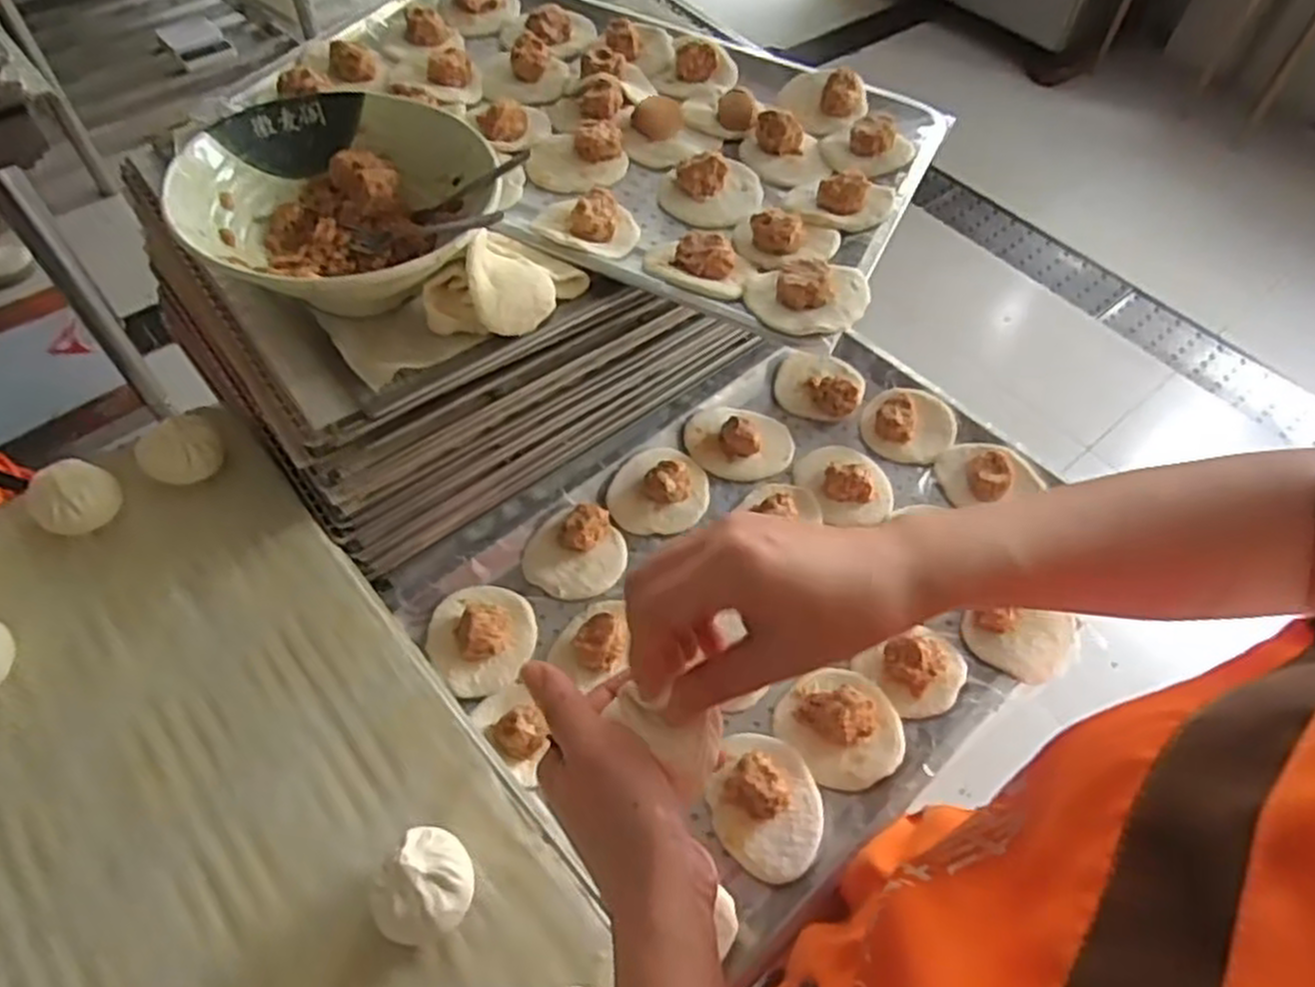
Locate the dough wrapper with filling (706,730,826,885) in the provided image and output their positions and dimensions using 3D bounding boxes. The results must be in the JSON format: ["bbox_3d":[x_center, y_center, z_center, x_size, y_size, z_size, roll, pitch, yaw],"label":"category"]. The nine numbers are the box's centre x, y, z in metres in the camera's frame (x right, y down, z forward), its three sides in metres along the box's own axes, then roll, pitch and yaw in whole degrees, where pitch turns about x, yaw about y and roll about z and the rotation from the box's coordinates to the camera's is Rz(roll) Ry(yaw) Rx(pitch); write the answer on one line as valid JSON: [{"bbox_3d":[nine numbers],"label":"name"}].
[{"bbox_3d":[0.082,0.226,0.585,0.082,0.031,0.097,-28,61,-22],"label":"dough wrapper with filling"}]

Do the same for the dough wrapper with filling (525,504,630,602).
[{"bbox_3d":[-0.072,0.049,0.707,0.084,0.031,0.082,2,54,-2],"label":"dough wrapper with filling"}]

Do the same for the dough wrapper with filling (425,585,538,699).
[{"bbox_3d":[-0.146,0.114,0.654,0.084,0.026,0.095,5,54,0],"label":"dough wrapper with filling"}]

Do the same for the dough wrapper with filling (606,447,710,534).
[{"bbox_3d":[0.003,-0.011,0.753,0.090,0.027,0.100,10,54,3],"label":"dough wrapper with filling"}]

